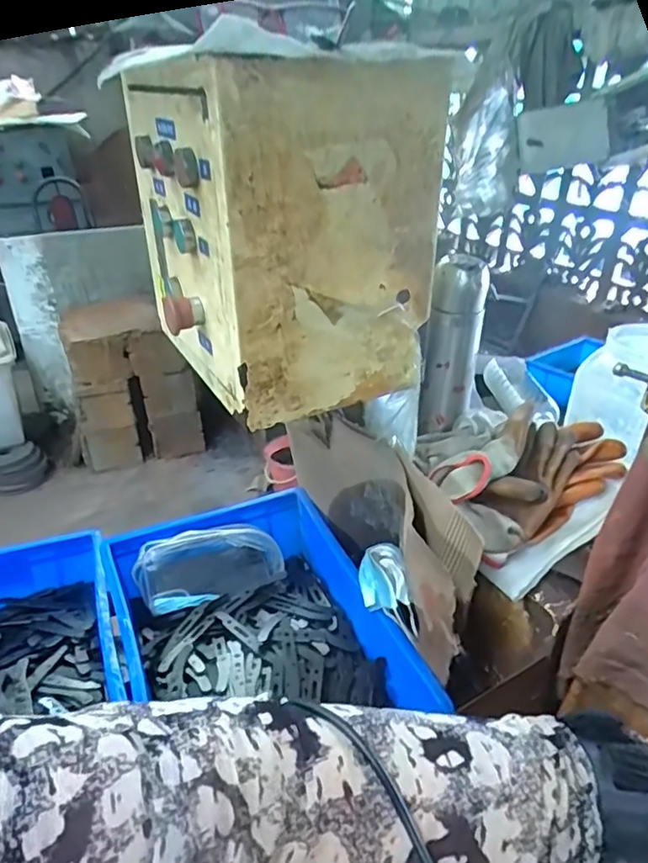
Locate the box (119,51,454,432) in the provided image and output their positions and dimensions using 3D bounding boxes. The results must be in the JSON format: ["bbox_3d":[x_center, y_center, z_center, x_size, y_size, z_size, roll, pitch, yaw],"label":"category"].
[{"bbox_3d":[-0.056,-0.197,0.579,0.215,0.274,0.258,-18,35,-28],"label":"box"}]

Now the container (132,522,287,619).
[{"bbox_3d":[-0.163,0.189,0.833,0.201,0.098,0.028,-11,-3,-21],"label":"container"}]

